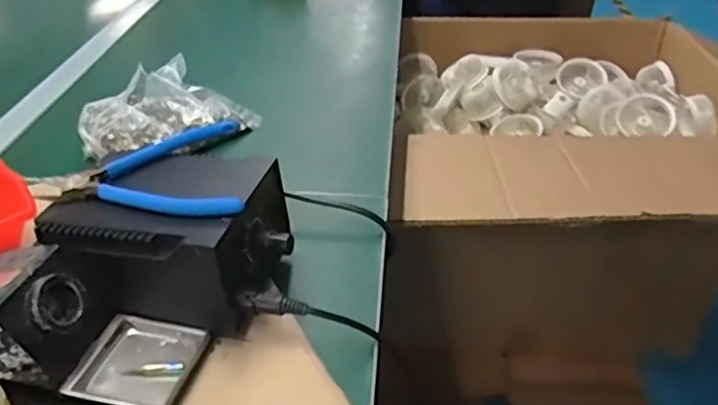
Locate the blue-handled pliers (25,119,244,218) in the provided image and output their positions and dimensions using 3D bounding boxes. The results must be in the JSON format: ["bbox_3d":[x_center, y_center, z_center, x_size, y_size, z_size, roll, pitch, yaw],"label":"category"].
[{"bbox_3d":[-0.158,-0.025,0.466,0.149,0.019,0.132,-3,35,-4],"label":"blue-handled pliers"}]

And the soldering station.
[{"bbox_3d":[-0.129,0.025,0.473,0.159,0.091,0.121,8,36,11],"label":"soldering station"}]

